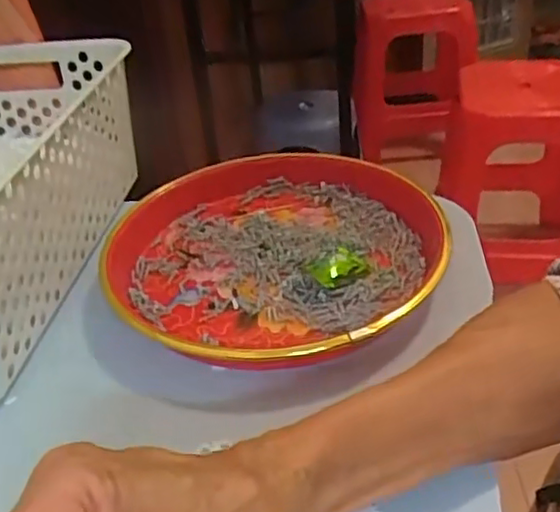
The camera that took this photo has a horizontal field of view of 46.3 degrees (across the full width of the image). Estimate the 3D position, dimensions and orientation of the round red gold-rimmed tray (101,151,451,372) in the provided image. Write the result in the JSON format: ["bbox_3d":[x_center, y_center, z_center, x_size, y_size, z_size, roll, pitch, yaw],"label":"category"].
[{"bbox_3d":[-0.003,-0.003,0.430,0.210,0.029,0.214,-3,35,2],"label":"round red gold-rimmed tray"}]

